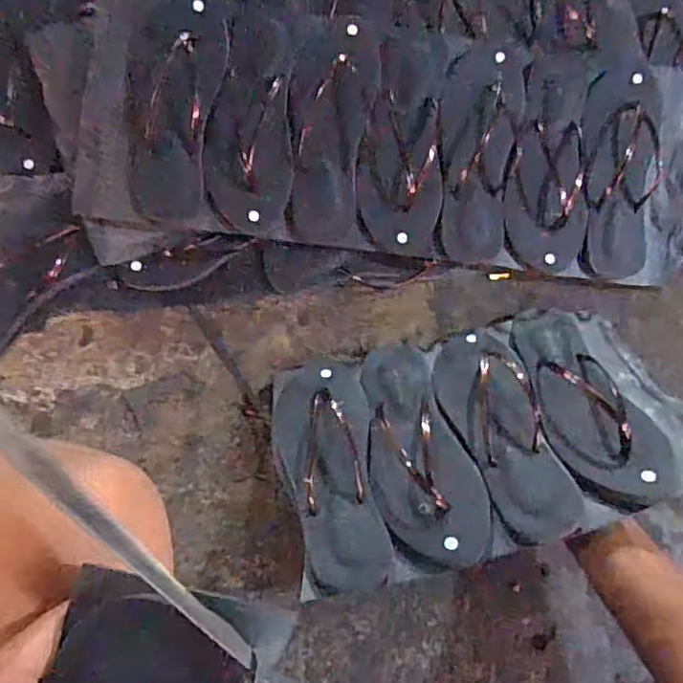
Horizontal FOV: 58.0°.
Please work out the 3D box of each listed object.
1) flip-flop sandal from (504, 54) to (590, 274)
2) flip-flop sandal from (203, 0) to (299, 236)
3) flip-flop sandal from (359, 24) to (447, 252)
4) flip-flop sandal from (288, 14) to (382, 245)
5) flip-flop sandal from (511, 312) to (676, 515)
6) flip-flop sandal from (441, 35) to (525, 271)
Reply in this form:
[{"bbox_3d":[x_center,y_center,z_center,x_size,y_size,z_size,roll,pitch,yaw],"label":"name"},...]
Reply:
[{"bbox_3d":[0.249,-0.216,0.731,0.095,0.039,0.255,5,88,-1],"label":"flip-flop sandal"},{"bbox_3d":[-0.101,-0.282,0.732,0.099,0.053,0.294,7,97,0],"label":"flip-flop sandal"},{"bbox_3d":[0.074,-0.236,0.727,0.097,0.031,0.254,5,95,0],"label":"flip-flop sandal"},{"bbox_3d":[-0.015,-0.247,0.731,0.095,0.030,0.254,7,101,0],"label":"flip-flop sandal"},{"bbox_3d":[0.247,0.053,0.634,0.103,0.037,0.262,-5,41,-4],"label":"flip-flop sandal"},{"bbox_3d":[0.164,-0.229,0.738,0.088,0.030,0.259,6,93,0],"label":"flip-flop sandal"}]

